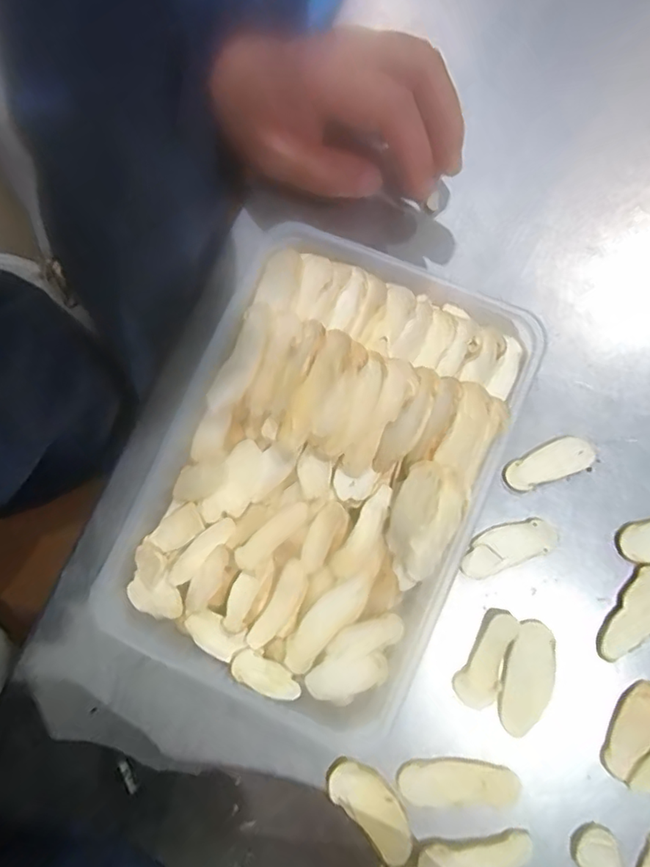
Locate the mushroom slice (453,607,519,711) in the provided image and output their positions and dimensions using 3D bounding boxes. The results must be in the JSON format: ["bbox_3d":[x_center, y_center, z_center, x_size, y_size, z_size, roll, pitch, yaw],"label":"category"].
[{"bbox_3d":[0.083,0.113,0.275,0.021,0.007,0.049,29,84,6],"label":"mushroom slice"}]

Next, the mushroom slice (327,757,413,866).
[{"bbox_3d":[0.023,0.184,0.270,0.024,0.004,0.053,-45,82,-4],"label":"mushroom slice"}]

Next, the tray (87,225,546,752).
[{"bbox_3d":[-0.007,0.019,0.282,0.164,0.039,0.230,23,81,5],"label":"tray"}]

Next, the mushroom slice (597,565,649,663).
[{"bbox_3d":[0.158,0.093,0.276,0.022,0.007,0.051,31,82,6],"label":"mushroom slice"}]

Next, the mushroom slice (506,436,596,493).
[{"bbox_3d":[0.118,0.016,0.289,0.045,0.004,0.018,-21,80,-3],"label":"mushroom slice"}]

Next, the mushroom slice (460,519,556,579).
[{"bbox_3d":[0.093,0.058,0.282,0.048,0.004,0.020,-23,82,0],"label":"mushroom slice"}]

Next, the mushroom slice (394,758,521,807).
[{"bbox_3d":[0.065,0.171,0.269,0.056,0.005,0.020,-3,82,2],"label":"mushroom slice"}]

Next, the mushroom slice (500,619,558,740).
[{"bbox_3d":[0.100,0.121,0.271,0.023,0.004,0.053,8,83,18],"label":"mushroom slice"}]

